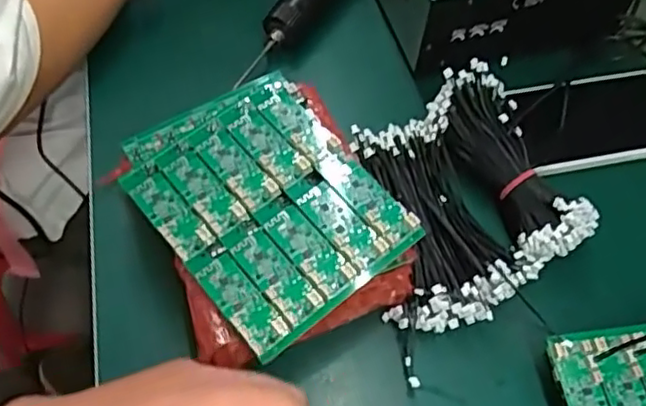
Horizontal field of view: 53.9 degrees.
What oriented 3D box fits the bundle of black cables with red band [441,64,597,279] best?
[{"bbox_3d":[0.128,-0.024,0.434,0.064,0.061,0.142,-14,60,-12],"label":"bundle of black cables with red band"}]

